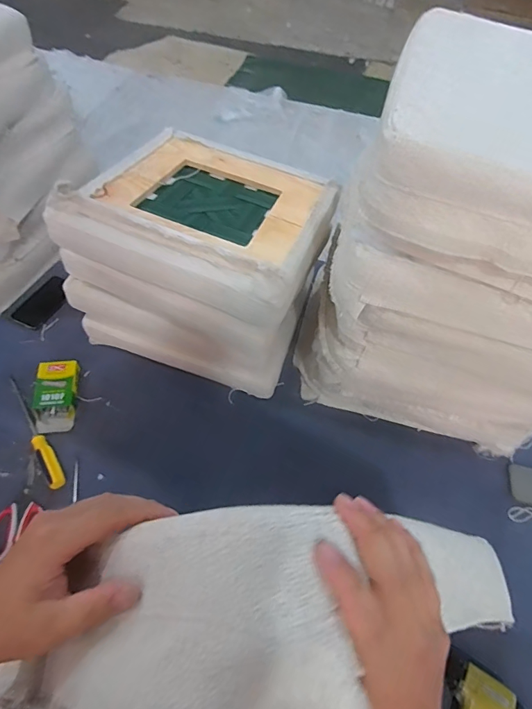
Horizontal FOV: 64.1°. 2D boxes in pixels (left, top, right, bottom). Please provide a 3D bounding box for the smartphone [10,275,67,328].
[{"bbox_3d":[-0.549,-0.132,1.048,0.083,0.015,0.145,24,57,12],"label":"smartphone"}]

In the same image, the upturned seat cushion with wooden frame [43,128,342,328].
[{"bbox_3d":[-0.111,-0.289,0.832,0.451,0.087,0.403,21,56,10],"label":"upturned seat cushion with wooden frame"}]

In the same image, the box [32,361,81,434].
[{"bbox_3d":[-0.447,0.088,0.905,0.082,0.037,0.152,-3,56,-7],"label":"box"}]

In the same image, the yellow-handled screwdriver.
[{"bbox_3d":[-0.480,0.148,0.861,0.036,0.040,0.295,-31,63,-23],"label":"yellow-handled screwdriver"}]

